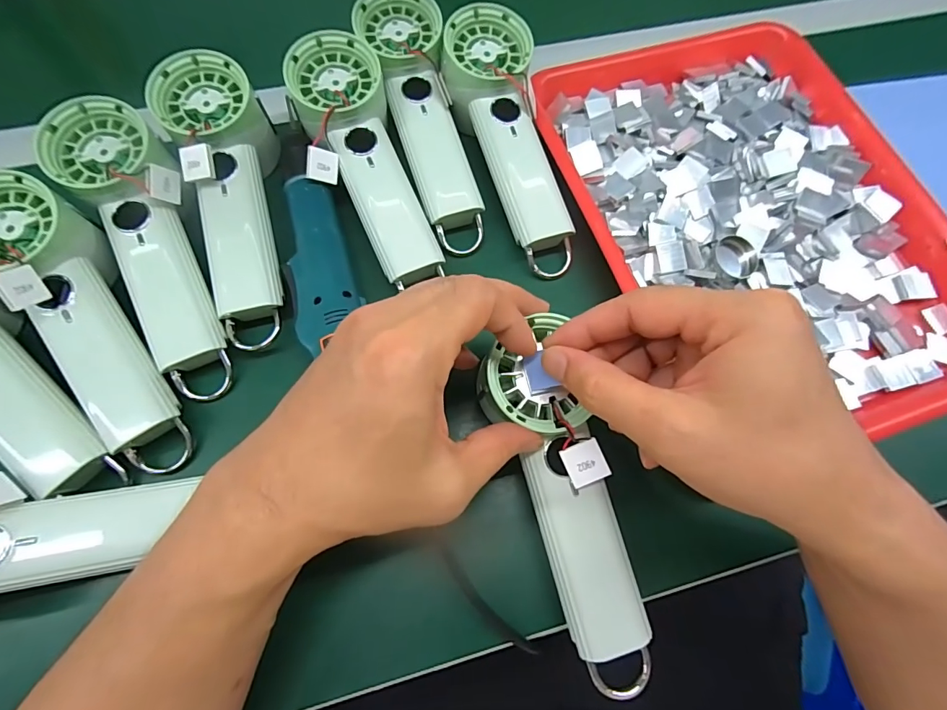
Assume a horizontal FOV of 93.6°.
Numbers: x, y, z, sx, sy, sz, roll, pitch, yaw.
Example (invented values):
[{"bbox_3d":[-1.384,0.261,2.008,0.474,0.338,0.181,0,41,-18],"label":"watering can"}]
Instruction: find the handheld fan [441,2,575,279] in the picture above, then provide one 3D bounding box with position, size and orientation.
[{"bbox_3d":[0.027,-0.151,0.318,0.059,0.029,0.192,-17,86,-8],"label":"handheld fan"}]

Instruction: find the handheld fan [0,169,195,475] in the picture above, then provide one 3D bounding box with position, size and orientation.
[{"bbox_3d":[-0.228,-0.019,0.255,0.061,0.046,0.193,-34,89,-13],"label":"handheld fan"}]

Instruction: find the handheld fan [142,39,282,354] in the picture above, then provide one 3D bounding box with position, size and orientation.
[{"bbox_3d":[-0.161,-0.100,0.299,0.062,0.050,0.197,-13,86,-6],"label":"handheld fan"}]

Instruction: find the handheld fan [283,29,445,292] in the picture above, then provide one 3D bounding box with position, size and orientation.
[{"bbox_3d":[-0.073,-0.133,0.306,0.064,0.035,0.178,-24,86,-10],"label":"handheld fan"}]

